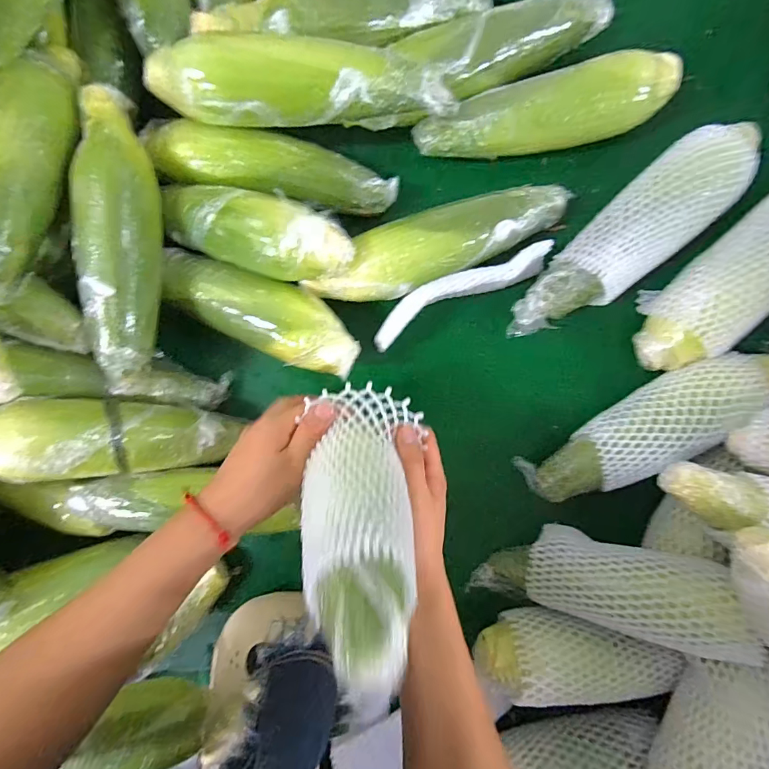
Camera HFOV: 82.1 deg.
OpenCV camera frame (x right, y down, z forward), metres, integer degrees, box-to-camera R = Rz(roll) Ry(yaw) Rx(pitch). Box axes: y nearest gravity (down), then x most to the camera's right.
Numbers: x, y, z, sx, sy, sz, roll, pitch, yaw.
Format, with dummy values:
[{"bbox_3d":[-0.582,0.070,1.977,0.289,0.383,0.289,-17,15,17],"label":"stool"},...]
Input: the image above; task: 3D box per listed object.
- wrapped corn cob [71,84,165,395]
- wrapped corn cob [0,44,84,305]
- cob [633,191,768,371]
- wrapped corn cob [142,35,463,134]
[{"bbox_3d":[-0.221,-0.118,0.370,0.050,0.047,0.240,-2,90,0],"label":"wrapped corn cob"},{"bbox_3d":[-0.287,-0.180,0.348,0.054,0.047,0.238,4,77,0],"label":"wrapped corn cob"},{"bbox_3d":[0.320,-0.091,0.403,0.194,0.068,0.085,-43,90,0],"label":"cob"},{"bbox_3d":[-0.068,-0.247,0.372,0.251,0.062,0.060,3,90,0],"label":"wrapped corn cob"}]

